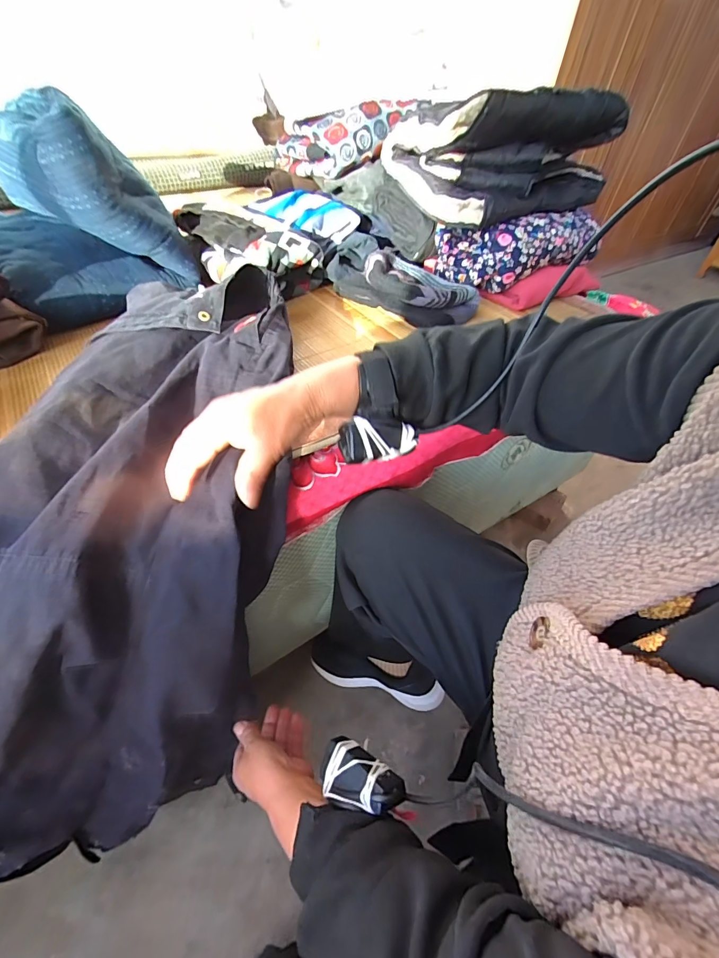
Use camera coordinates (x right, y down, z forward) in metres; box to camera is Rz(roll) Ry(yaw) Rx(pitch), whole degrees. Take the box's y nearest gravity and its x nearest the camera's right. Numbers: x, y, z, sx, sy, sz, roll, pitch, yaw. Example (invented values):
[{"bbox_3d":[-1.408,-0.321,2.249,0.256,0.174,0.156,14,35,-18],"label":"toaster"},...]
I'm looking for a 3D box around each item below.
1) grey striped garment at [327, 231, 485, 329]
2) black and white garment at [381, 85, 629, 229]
[{"bbox_3d":[0.061,-0.353,0.700,0.306,0.061,0.150,37,55,27],"label":"grey striped garment"},{"bbox_3d":[0.255,-0.592,0.710,0.353,0.155,0.231,-29,54,-27],"label":"black and white garment"}]

